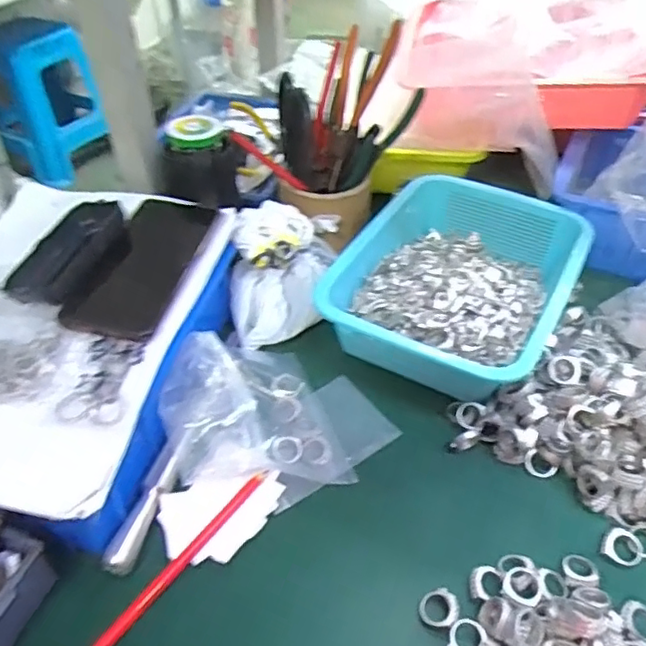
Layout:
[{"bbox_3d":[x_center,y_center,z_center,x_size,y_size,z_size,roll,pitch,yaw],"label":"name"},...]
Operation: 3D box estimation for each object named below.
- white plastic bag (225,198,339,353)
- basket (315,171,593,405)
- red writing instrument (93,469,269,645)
[{"bbox_3d":[-0.038,-0.050,0.561,0.084,0.086,0.128,9,43,11],"label":"white plastic bag"},{"bbox_3d":[0.134,-0.046,0.574,0.195,0.069,0.271,21,47,22],"label":"basket"},{"bbox_3d":[-0.093,0.161,0.410,0.008,0.012,0.160,26,49,27],"label":"red writing instrument"}]

